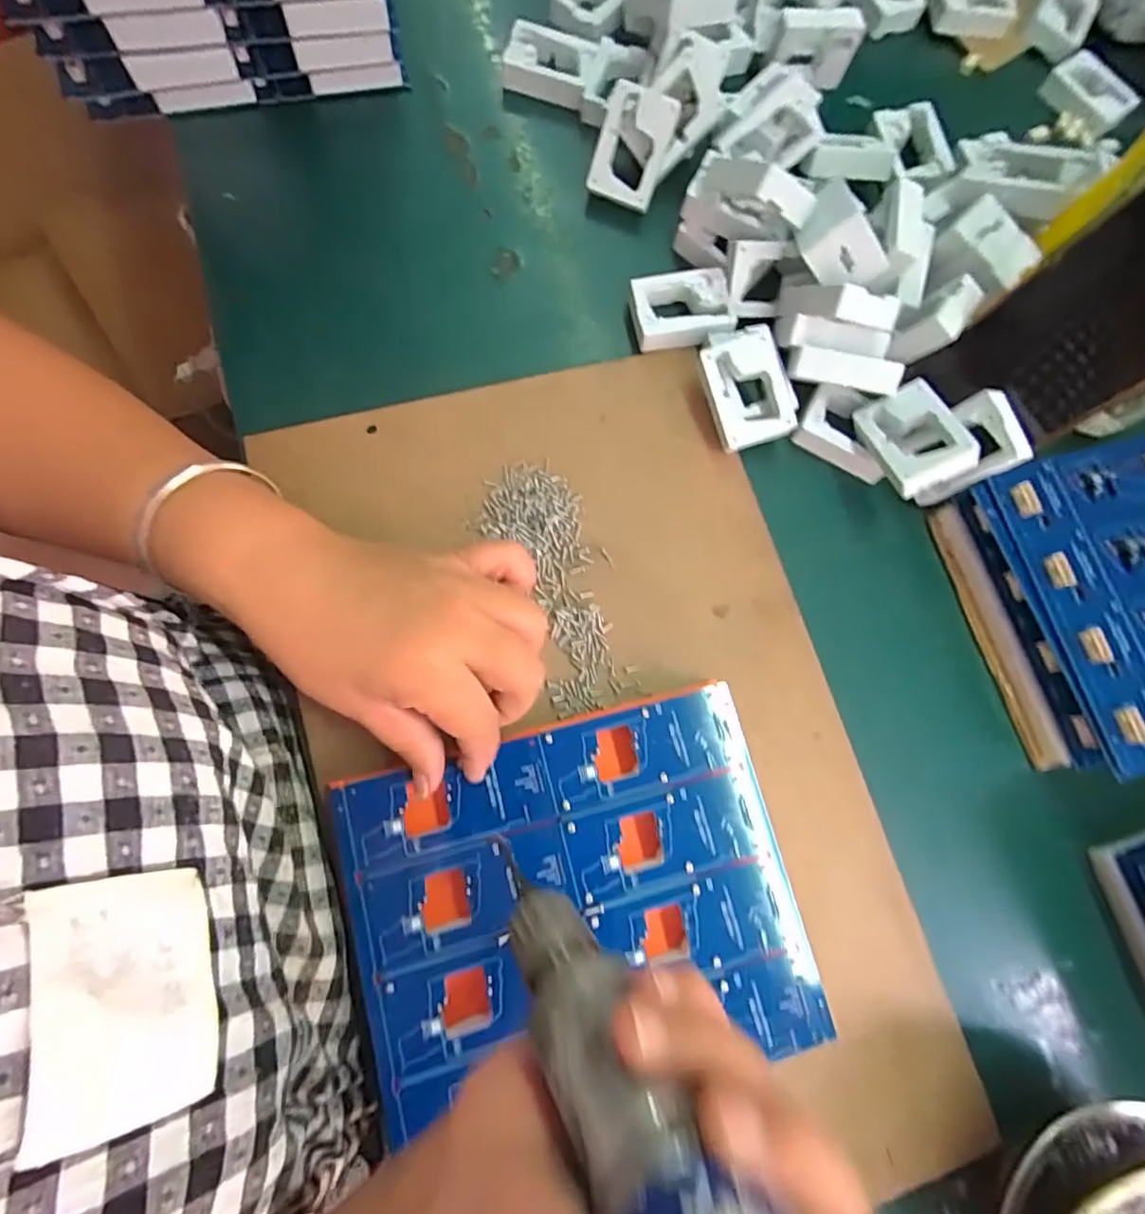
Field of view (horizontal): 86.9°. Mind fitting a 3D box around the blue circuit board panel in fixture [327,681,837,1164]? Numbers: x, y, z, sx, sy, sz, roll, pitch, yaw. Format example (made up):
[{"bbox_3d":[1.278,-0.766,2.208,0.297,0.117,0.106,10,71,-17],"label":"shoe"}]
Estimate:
[{"bbox_3d":[0.003,0.132,0.272,0.191,0.020,0.152,-13,77,-5],"label":"blue circuit board panel in fixture"}]

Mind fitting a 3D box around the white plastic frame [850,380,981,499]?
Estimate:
[{"bbox_3d":[0.184,-0.091,0.326,0.041,0.019,0.058,-28,61,22],"label":"white plastic frame"}]

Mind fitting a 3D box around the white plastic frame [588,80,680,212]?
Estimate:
[{"bbox_3d":[0.036,-0.278,0.365,0.042,0.012,0.058,17,110,-6],"label":"white plastic frame"}]

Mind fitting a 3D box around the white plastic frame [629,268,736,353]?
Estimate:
[{"bbox_3d":[0.065,-0.176,0.359,0.058,0.016,0.040,-5,78,-9],"label":"white plastic frame"}]

